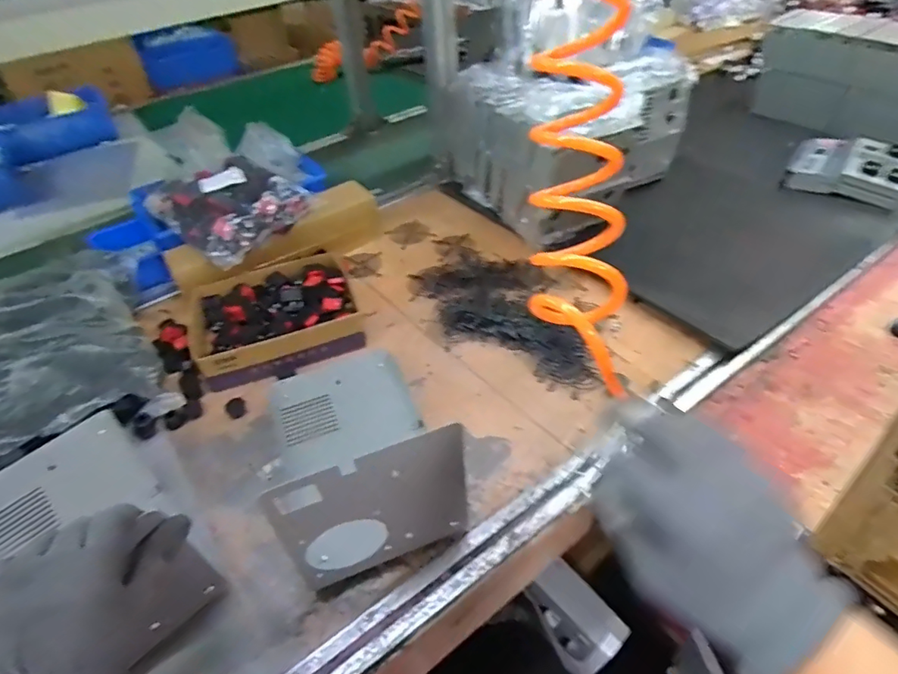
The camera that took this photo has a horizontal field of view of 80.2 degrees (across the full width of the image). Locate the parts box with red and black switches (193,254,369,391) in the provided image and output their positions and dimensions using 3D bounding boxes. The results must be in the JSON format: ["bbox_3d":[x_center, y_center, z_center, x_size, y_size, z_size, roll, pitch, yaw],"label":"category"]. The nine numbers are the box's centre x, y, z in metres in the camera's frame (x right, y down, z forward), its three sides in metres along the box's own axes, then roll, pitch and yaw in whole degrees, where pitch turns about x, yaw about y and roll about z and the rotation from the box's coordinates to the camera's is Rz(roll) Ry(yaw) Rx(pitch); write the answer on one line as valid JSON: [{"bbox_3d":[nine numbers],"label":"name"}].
[{"bbox_3d":[-0.236,-0.025,0.746,0.220,0.054,0.182,-22,45,-16],"label":"parts box with red and black switches"}]

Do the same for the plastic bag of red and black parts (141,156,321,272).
[{"bbox_3d":[-0.345,-0.212,0.826,0.218,0.067,0.186,28,53,30],"label":"plastic bag of red and black parts"}]

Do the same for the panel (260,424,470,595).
[{"bbox_3d":[-0.057,0.150,0.447,0.150,0.172,0.030,-12,43,-6],"label":"panel"}]

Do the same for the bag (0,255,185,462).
[{"bbox_3d":[-0.560,0.023,0.675,0.306,0.077,0.346,-28,48,-22],"label":"bag"}]

